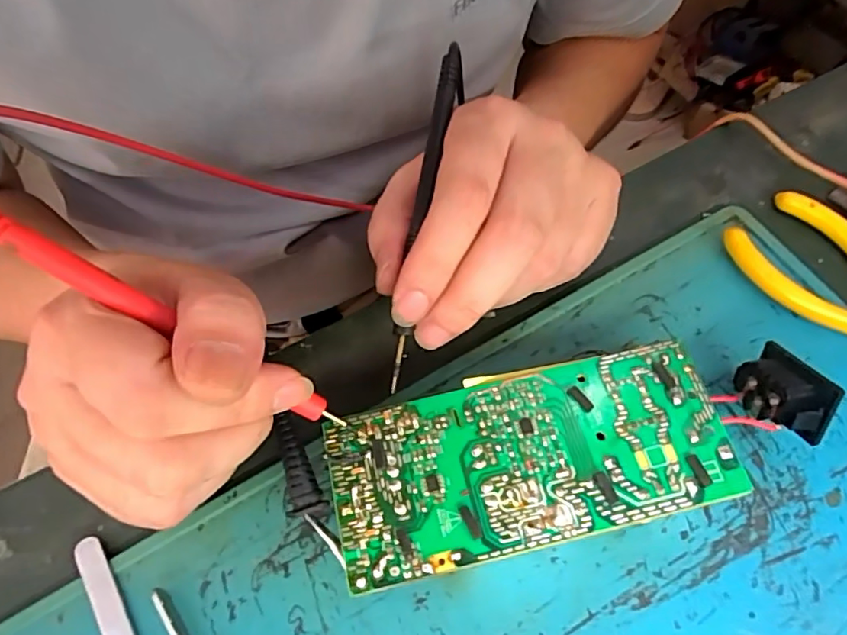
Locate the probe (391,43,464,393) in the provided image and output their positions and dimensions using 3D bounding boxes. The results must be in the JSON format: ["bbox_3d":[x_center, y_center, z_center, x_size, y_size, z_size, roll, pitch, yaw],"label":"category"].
[{"bbox_3d":[0.001,-0.041,0.208,0.010,0.006,0.134,9,79,6],"label":"probe"}]

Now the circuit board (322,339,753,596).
[{"bbox_3d":[0.036,0.052,0.199,0.131,0.024,0.056,-13,64,-4],"label":"circuit board"}]

